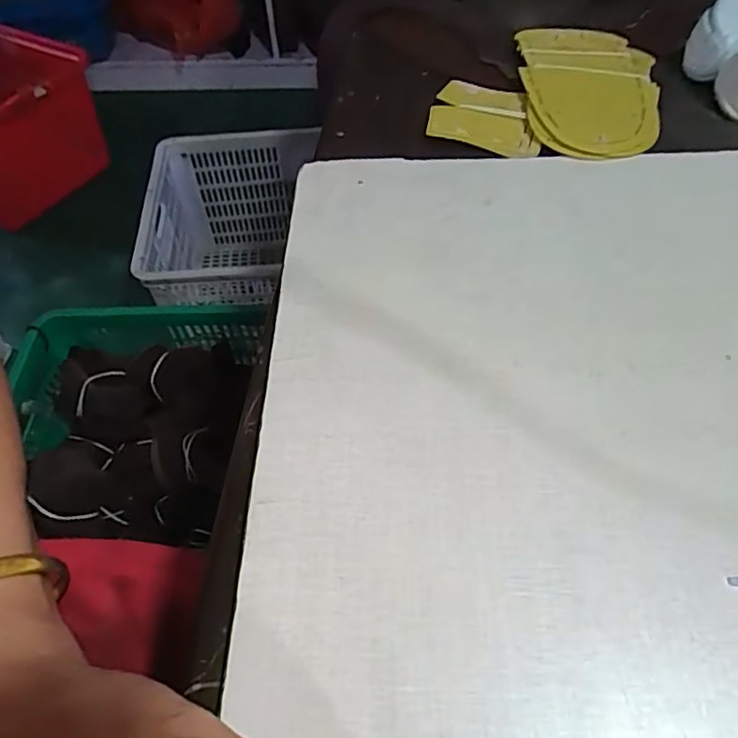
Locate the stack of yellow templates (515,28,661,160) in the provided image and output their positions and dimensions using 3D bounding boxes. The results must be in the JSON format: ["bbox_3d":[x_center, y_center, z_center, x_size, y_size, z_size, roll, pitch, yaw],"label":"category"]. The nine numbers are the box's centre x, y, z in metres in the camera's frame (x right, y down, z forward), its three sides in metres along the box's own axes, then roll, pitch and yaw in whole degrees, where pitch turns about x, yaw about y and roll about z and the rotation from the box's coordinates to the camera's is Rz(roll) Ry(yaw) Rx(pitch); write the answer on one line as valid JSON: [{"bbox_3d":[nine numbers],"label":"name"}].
[{"bbox_3d":[0.173,-0.217,0.448,0.105,0.013,0.171,4,53,5],"label":"stack of yellow templates"}]

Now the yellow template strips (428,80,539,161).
[{"bbox_3d":[0.087,-0.186,0.432,0.080,0.005,0.077,14,58,7],"label":"yellow template strips"}]

